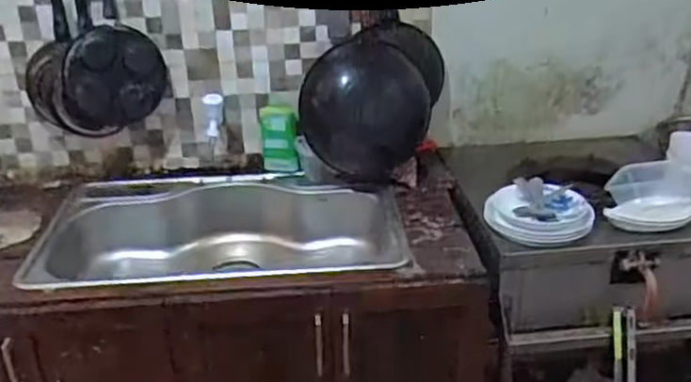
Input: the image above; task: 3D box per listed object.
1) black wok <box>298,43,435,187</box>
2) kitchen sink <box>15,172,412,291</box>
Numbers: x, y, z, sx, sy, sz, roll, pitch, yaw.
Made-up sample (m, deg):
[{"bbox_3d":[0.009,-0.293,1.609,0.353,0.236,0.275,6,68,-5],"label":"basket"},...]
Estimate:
[{"bbox_3d":[0.046,-0.203,1.701,0.299,0.323,0.107,9,28,22],"label":"black wok"},{"bbox_3d":[-0.284,0.140,1.662,0.835,0.218,0.461,-1,26,2],"label":"kitchen sink"}]

